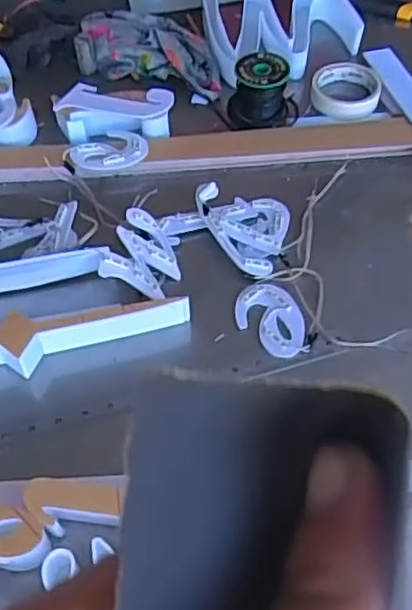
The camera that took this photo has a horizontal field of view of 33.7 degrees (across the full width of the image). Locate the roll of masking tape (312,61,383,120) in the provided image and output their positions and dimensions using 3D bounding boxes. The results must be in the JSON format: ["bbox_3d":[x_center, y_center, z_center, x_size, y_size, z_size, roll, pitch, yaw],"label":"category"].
[{"bbox_3d":[0.190,-0.292,0.925,0.091,0.020,0.098,0,53,1],"label":"roll of masking tape"}]

